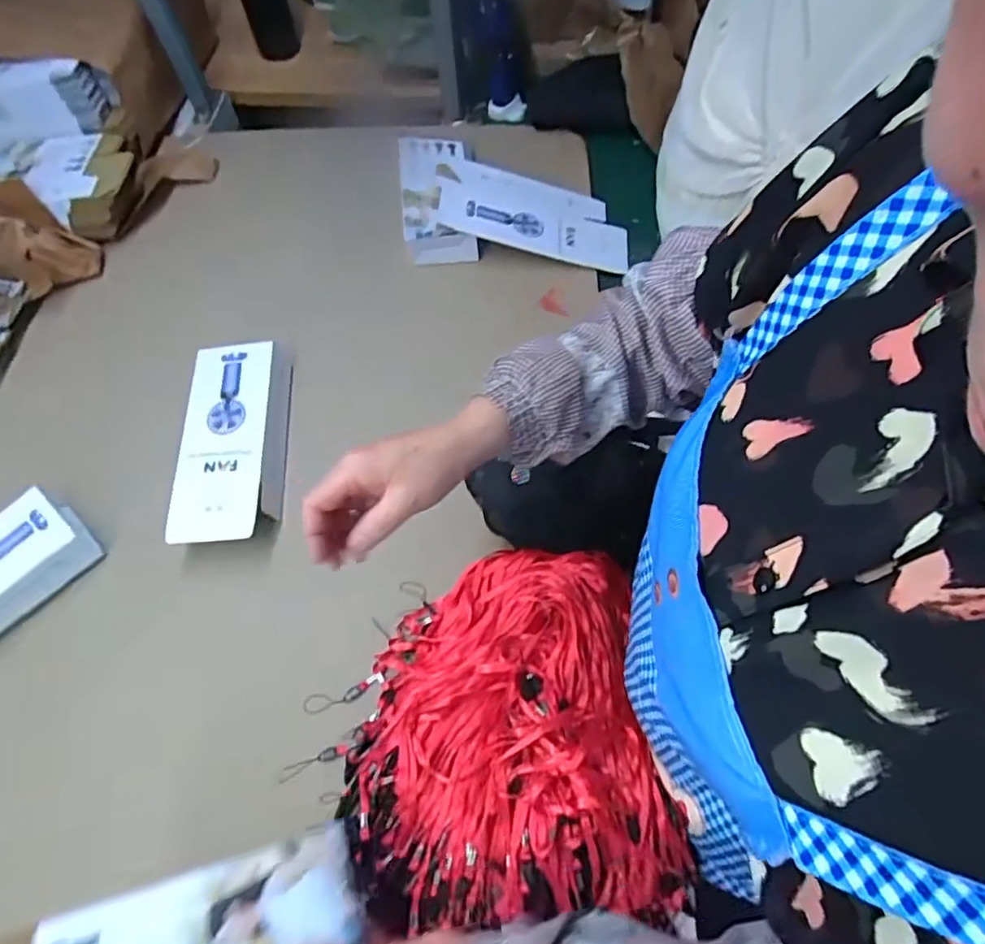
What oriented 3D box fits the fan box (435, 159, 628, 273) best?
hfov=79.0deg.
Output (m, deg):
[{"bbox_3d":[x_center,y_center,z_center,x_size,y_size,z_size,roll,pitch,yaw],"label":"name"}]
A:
[{"bbox_3d":[0.063,-0.375,0.871,0.286,0.015,0.149,14,64,-12],"label":"fan box"}]

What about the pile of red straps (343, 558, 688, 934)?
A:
[{"bbox_3d":[0.014,0.232,0.563,0.290,0.078,0.307,-2,62,-2],"label":"pile of red straps"}]

